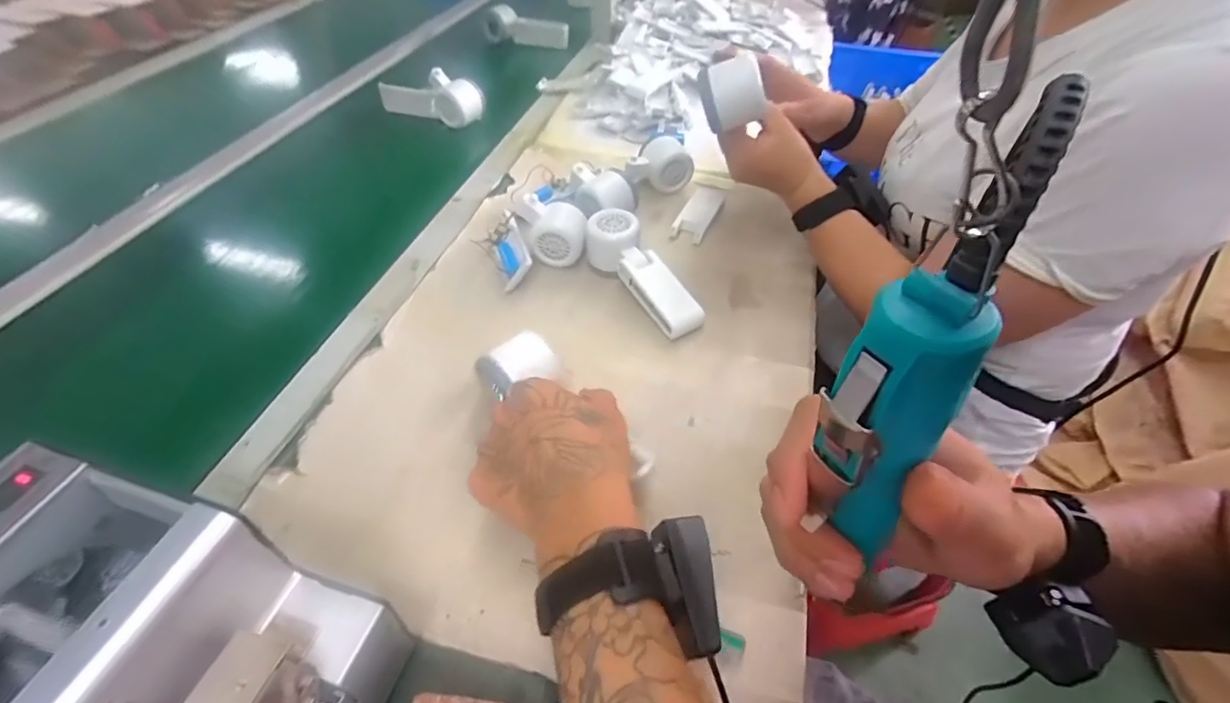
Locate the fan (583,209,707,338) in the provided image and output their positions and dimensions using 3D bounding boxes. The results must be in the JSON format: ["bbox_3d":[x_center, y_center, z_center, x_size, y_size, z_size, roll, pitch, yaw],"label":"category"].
[{"bbox_3d":[0.026,-0.078,0.551,0.054,0.054,0.161,-23,52,-21],"label":"fan"}]

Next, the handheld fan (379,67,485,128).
[{"bbox_3d":[-0.272,-0.378,0.806,0.173,0.066,0.038,23,51,18],"label":"handheld fan"}]

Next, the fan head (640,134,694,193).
[{"bbox_3d":[0.065,-0.234,0.682,0.060,0.049,0.051,-15,50,-15],"label":"fan head"}]

